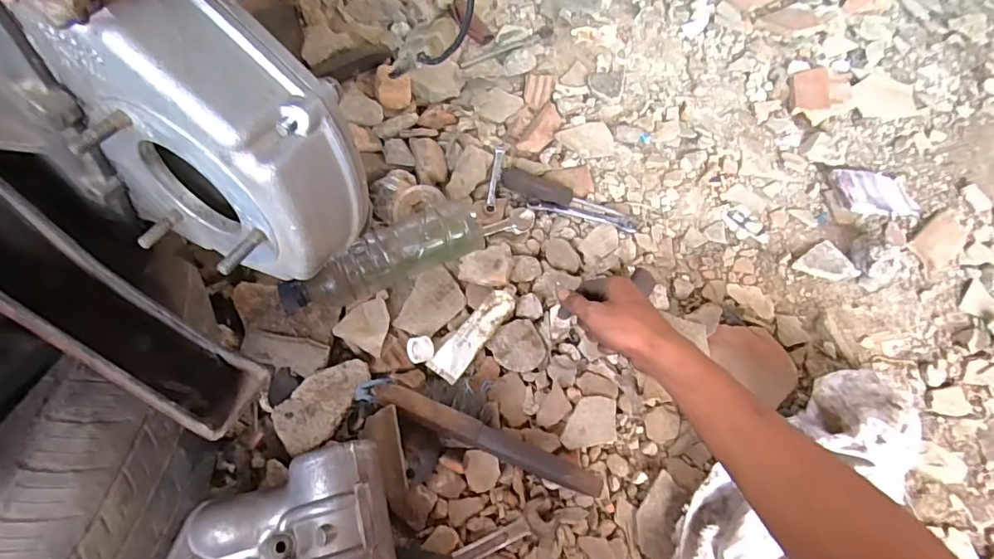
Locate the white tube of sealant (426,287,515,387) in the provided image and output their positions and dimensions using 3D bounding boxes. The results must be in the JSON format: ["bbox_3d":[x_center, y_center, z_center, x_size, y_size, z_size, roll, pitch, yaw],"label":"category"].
[{"bbox_3d":[-0.025,0.062,0.556,0.038,0.025,0.115,38,72,12],"label":"white tube of sealant"}]

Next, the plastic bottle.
[{"bbox_3d":[-0.128,-0.022,0.567,0.225,0.074,0.065,-25,70,-13],"label":"plastic bottle"}]

